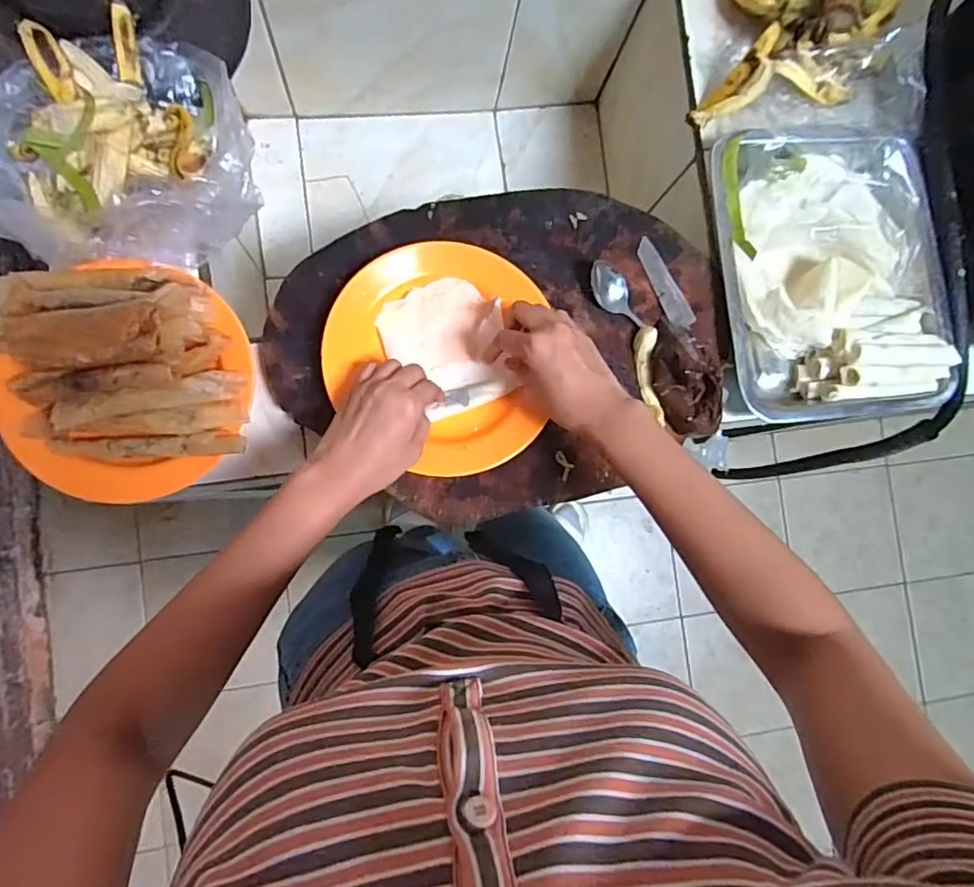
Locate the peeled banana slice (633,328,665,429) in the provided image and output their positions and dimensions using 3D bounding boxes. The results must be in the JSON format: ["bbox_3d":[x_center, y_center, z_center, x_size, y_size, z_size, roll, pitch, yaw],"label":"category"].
[{"bbox_3d":[0.162,-0.068,0.594,0.010,0.024,0.097,-16,103,-50],"label":"peeled banana slice"}]

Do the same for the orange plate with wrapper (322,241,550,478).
[{"bbox_3d":[-0.048,-0.080,0.547,0.189,0.027,0.212,2,86,-8],"label":"orange plate with wrapper"}]

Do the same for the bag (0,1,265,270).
[{"bbox_3d":[-0.338,-0.257,0.522,0.243,0.084,0.190,-11,88,-8],"label":"bag"}]

